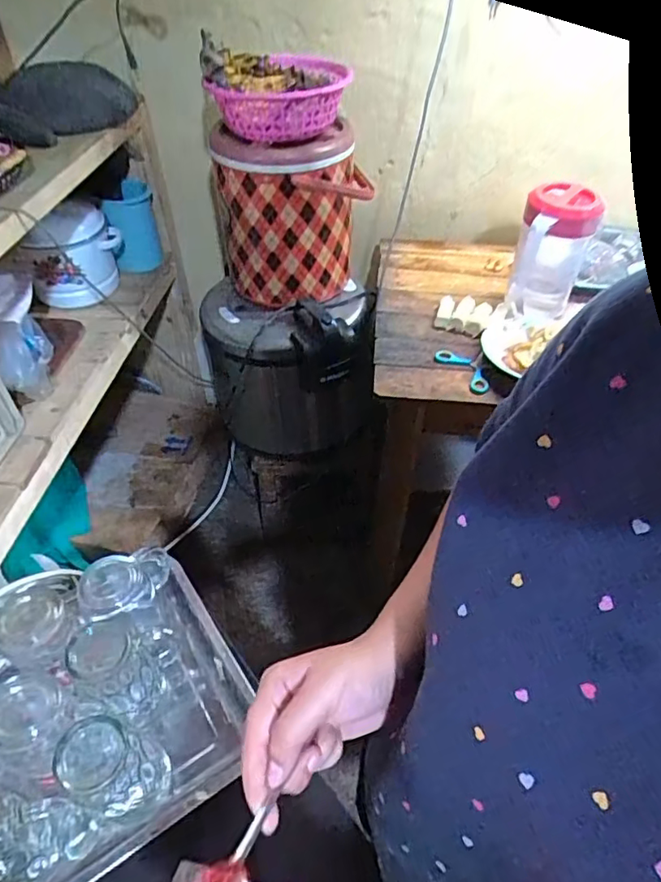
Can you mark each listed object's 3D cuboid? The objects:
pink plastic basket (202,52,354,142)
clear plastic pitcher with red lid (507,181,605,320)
[{"bbox_3d":[-0.090,-0.651,1.059,0.248,0.087,0.237,2,46,0],"label":"pink plastic basket"},{"bbox_3d":[0.396,-0.337,1.018,0.117,0.200,0.143,17,47,14],"label":"clear plastic pitcher with red lid"}]

